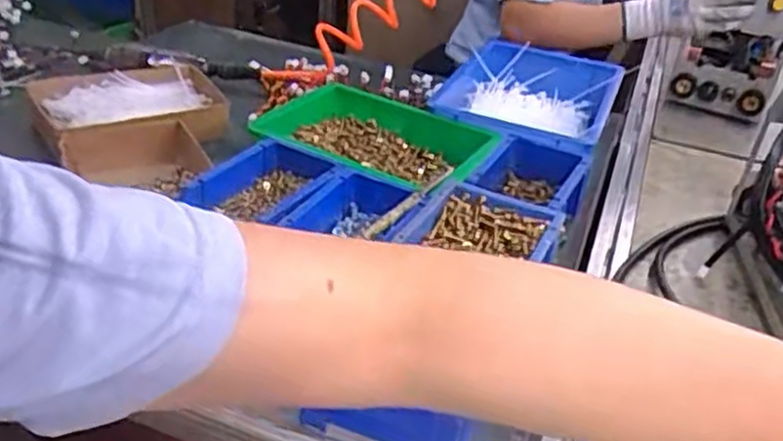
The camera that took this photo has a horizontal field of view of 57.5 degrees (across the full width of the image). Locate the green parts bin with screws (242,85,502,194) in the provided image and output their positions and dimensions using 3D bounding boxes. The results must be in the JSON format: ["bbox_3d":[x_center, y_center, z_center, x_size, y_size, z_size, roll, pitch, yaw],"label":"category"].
[{"bbox_3d":[-0.026,-0.080,0.836,0.270,0.072,0.176,20,36,20],"label":"green parts bin with screws"}]

